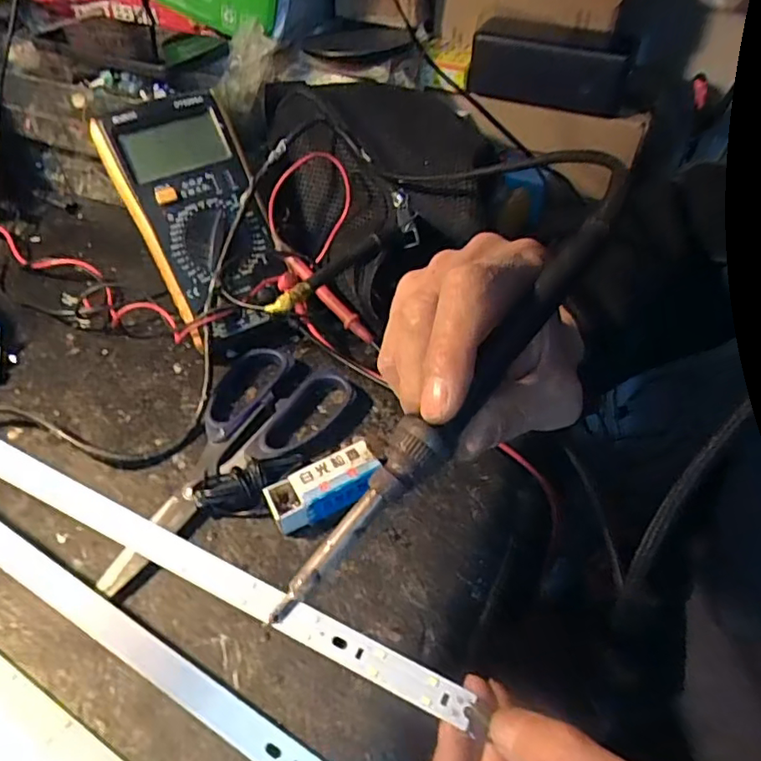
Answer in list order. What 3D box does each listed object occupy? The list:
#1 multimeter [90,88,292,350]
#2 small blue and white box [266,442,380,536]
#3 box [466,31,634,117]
[{"bbox_3d":[-0.118,-0.108,0.371,0.086,0.032,0.163,-21,90,-18],"label":"multimeter"},{"bbox_3d":[-0.030,0.057,0.302,0.059,0.020,0.028,-26,52,-23],"label":"small blue and white box"},{"bbox_3d":[0.134,-0.250,0.463,0.124,0.042,0.024,21,50,18],"label":"box"}]

